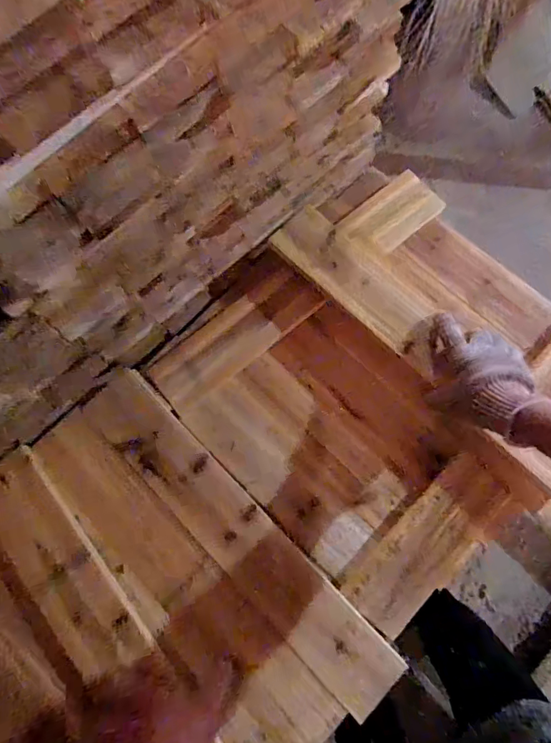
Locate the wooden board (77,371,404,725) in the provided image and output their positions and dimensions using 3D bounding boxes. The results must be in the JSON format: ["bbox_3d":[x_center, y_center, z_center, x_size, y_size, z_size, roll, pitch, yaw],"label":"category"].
[{"bbox_3d":[-0.056,0.200,0.561,0.085,0.019,0.505,-44,82,-8],"label":"wooden board"}]

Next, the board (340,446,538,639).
[{"bbox_3d":[0.211,0.224,0.578,0.252,0.028,0.111,-43,91,-5],"label":"board"}]

